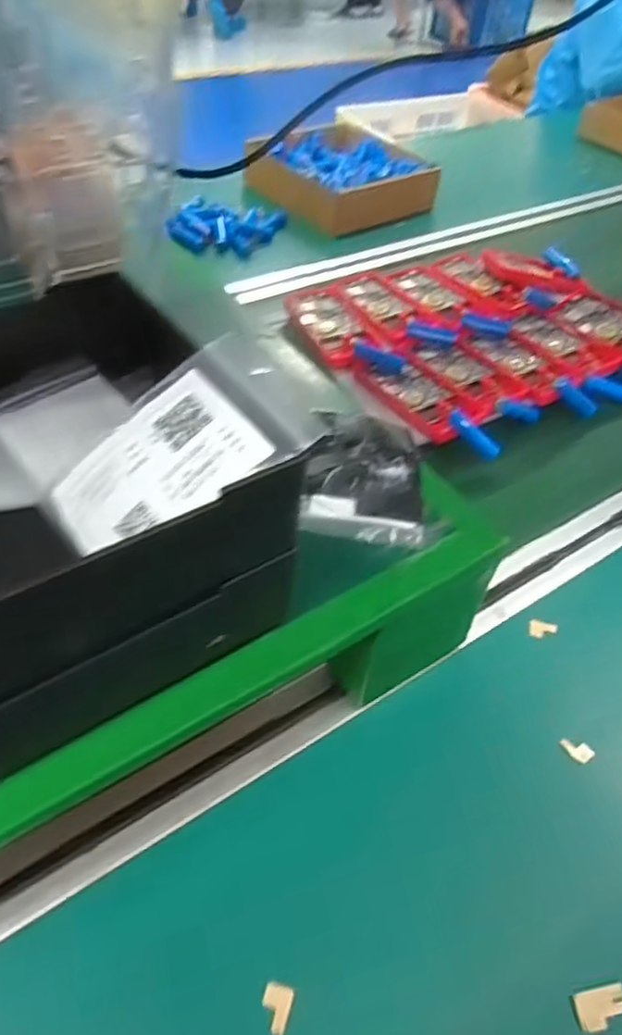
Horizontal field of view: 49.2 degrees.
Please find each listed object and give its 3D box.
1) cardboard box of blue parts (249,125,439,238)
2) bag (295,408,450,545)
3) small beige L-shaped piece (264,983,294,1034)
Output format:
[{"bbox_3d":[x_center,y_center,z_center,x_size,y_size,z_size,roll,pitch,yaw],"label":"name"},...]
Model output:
[{"bbox_3d":[0.043,-0.477,0.950,0.219,0.054,0.214,-29,56,-29],"label":"cardboard box of blue parts"},{"bbox_3d":[0.034,-0.027,0.413,0.078,0.011,0.113,4,47,-3],"label":"bag"},{"bbox_3d":[-0.016,0.229,0.317,0.012,0.005,0.020,15,47,7],"label":"small beige L-shaped piece"}]

